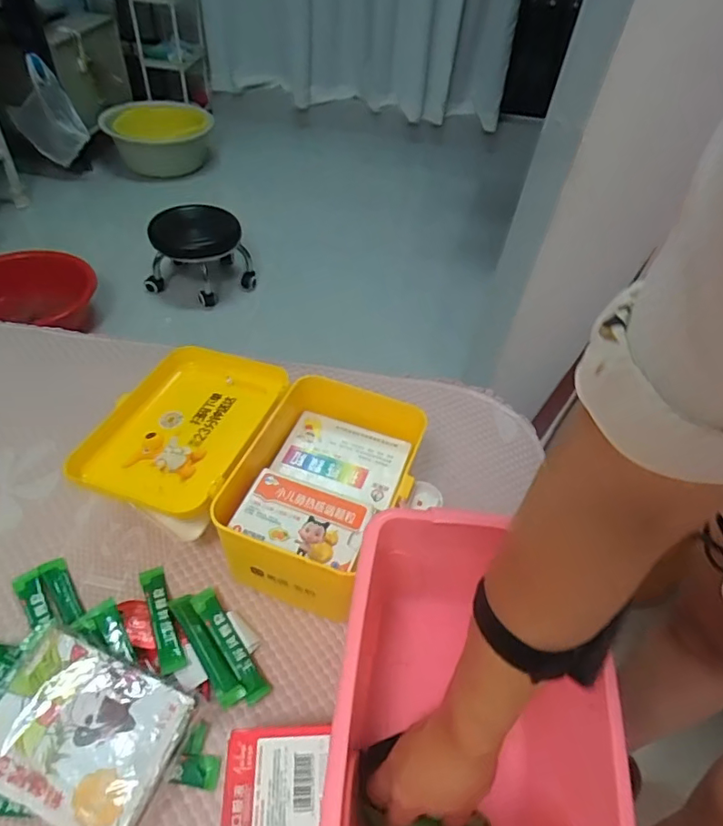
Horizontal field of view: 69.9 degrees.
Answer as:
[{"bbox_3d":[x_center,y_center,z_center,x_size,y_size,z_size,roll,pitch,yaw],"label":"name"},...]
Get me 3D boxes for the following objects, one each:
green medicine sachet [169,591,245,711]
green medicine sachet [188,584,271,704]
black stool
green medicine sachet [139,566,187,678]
[{"bbox_3d":[-0.150,0.225,0.495,0.022,0.011,0.116,-28,57,-28],"label":"green medicine sachet"},{"bbox_3d":[-0.127,0.220,0.497,0.023,0.009,0.115,-27,56,-28],"label":"green medicine sachet"},{"bbox_3d":[-0.530,-0.511,1.675,0.250,0.226,0.295,29,51,19],"label":"black stool"},{"bbox_3d":[-0.198,0.200,0.512,0.022,0.016,0.117,-18,52,-21],"label":"green medicine sachet"}]

